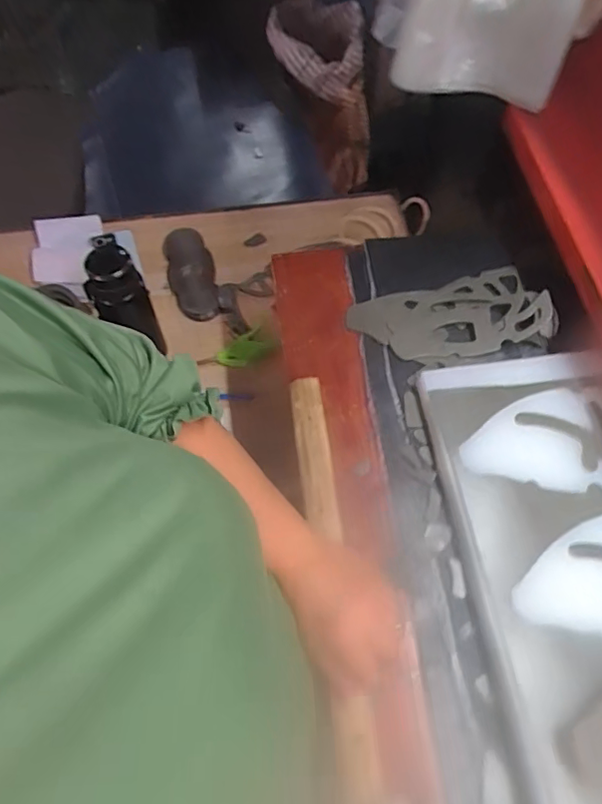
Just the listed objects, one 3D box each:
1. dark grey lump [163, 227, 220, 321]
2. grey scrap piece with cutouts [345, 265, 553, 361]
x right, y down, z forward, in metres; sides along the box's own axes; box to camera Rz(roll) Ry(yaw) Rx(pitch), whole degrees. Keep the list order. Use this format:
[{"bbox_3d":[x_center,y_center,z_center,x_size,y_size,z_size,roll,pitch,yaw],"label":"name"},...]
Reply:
[{"bbox_3d":[-0.193,-0.225,0.995,0.084,0.036,0.201,-17,63,-9],"label":"dark grey lump"},{"bbox_3d":[0.163,-0.099,0.622,0.203,0.040,0.106,-13,63,-7],"label":"grey scrap piece with cutouts"}]

